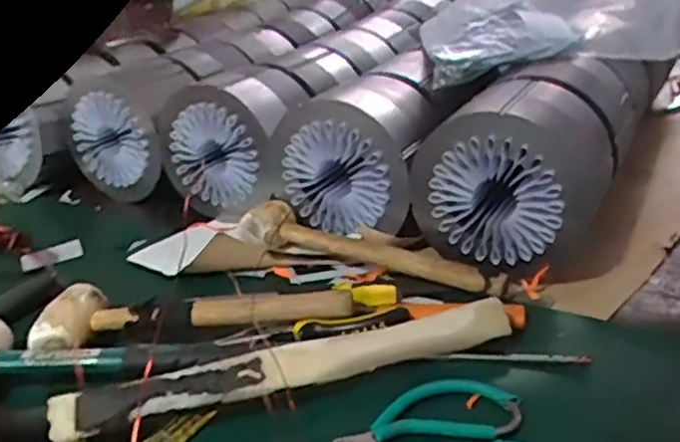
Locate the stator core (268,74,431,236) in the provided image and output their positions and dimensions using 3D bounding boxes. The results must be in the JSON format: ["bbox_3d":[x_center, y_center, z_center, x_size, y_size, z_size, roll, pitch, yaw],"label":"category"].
[{"bbox_3d":[0.011,-0.074,0.705,0.163,0.126,0.116,9,31,22],"label":"stator core"}]

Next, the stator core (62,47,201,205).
[{"bbox_3d":[-0.250,-0.118,0.861,0.148,0.137,0.110,9,31,23],"label":"stator core"}]

